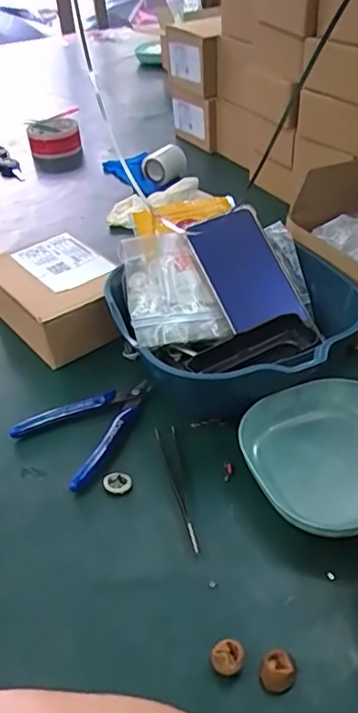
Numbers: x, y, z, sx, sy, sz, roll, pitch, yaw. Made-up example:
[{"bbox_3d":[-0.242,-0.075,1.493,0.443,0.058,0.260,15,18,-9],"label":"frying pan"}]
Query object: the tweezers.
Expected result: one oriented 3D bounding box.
[{"bbox_3d":[0.002,0.096,0.426,0.016,0.014,0.117,-13,40,-7],"label":"tweezers"}]

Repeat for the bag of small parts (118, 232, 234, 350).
[{"bbox_3d":[-0.012,-0.059,0.523,0.082,0.016,0.114,-19,74,-17],"label":"bag of small parts"}]

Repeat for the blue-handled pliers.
[{"bbox_3d":[-0.071,0.053,0.474,0.086,0.013,0.111,30,51,34],"label":"blue-handled pliers"}]

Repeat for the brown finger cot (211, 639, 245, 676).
[{"bbox_3d":[0.028,0.173,0.325,0.018,0.015,0.022,-1,40,5],"label":"brown finger cot"}]

